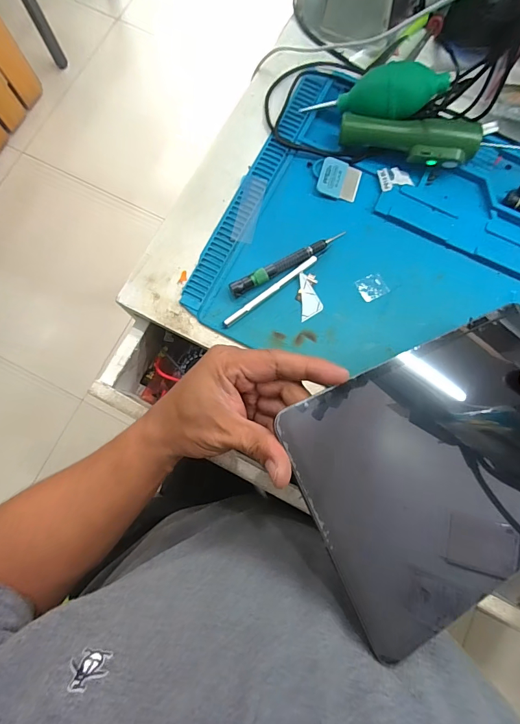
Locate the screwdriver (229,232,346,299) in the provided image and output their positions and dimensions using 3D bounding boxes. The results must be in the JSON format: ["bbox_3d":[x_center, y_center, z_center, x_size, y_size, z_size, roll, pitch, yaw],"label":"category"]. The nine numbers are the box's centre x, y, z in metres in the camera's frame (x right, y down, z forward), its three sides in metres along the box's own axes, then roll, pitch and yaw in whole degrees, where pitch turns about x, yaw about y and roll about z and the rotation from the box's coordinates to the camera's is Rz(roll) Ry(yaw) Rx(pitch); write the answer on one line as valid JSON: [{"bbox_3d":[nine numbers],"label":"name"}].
[{"bbox_3d":[0.029,-0.099,0.379,0.129,0.015,0.013,-29,81,-5],"label":"screwdriver"}]

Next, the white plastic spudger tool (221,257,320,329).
[{"bbox_3d":[0.010,-0.070,0.377,0.112,0.006,0.008,-36,82,-7],"label":"white plastic spudger tool"}]

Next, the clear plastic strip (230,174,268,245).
[{"bbox_3d":[-0.011,-0.158,0.393,0.023,0.004,0.074,13,80,2],"label":"clear plastic strip"}]

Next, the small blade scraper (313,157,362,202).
[{"bbox_3d":[0.079,-0.190,0.395,0.049,0.008,0.038,14,80,2],"label":"small blade scraper"}]

